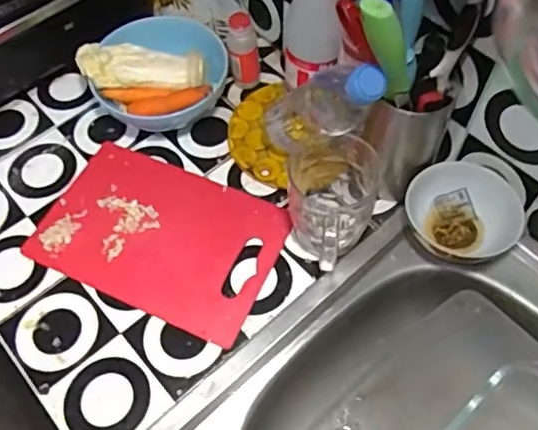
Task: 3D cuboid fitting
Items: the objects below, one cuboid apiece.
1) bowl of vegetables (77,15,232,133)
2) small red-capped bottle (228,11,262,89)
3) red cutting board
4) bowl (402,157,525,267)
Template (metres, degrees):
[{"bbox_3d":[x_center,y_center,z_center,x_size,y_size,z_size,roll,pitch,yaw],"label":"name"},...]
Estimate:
[{"bbox_3d":[-0.131,-0.176,0.707,0.172,0.083,0.159,-1,59,2],"label":"bowl of vegetables"},{"bbox_3d":[-0.031,-0.209,0.703,0.034,0.091,0.029,6,60,6],"label":"small red-capped bottle"},{"bbox_3d":[-0.126,0.020,0.643,0.267,0.012,0.175,21,62,14],"label":"red cutting board"},{"bbox_3d":[0.213,0.001,0.602,0.121,0.056,0.110,-1,59,2],"label":"bowl"}]

